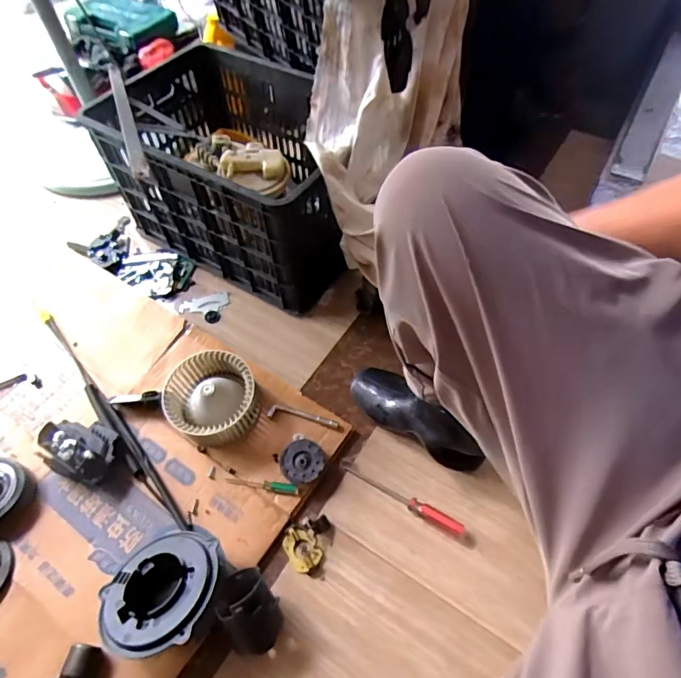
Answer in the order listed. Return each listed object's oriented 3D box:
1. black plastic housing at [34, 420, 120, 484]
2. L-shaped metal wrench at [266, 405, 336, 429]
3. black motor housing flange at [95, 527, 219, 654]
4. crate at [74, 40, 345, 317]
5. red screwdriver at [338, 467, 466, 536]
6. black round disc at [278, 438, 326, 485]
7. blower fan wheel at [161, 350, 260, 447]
[{"bbox_3d":[-0.412,0.178,0.748,0.116,0.072,0.082,10,56,9],"label":"black plastic housing"},{"bbox_3d":[-0.063,0.131,0.800,0.122,0.006,0.024,7,59,7],"label":"L-shaped metal wrench"},{"bbox_3d":[-0.234,0.333,0.619,0.150,0.045,0.152,-2,38,19],"label":"black motor housing flange"},{"bbox_3d":[-0.206,-0.341,0.962,0.507,0.279,0.375,27,62,18],"label":"crate"},{"bbox_3d":[0.095,0.243,0.725,0.202,0.023,0.018,27,63,18],"label":"red screwdriver"},{"bbox_3d":[-0.062,0.196,0.755,0.070,0.021,0.067,-1,58,2],"label":"black round disc"},{"bbox_3d":[-0.210,0.101,0.786,0.136,0.082,0.141,-1,55,1],"label":"blower fan wheel"}]

